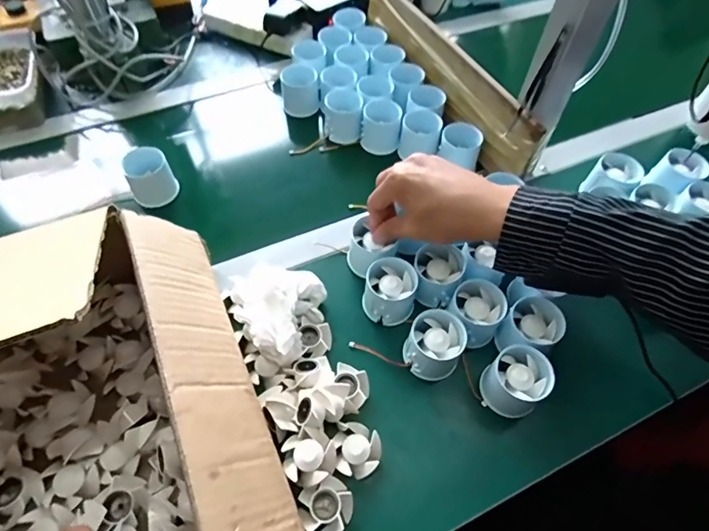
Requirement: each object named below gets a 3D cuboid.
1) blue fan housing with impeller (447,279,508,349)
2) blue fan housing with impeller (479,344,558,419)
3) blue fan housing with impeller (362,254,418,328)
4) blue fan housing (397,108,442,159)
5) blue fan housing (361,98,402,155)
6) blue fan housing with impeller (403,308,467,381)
[{"bbox_3d":[0.118,0.051,0.447,0.053,0.056,0.051,1,56,-1],"label":"blue fan housing with impeller"},{"bbox_3d":[0.147,0.110,0.413,0.050,0.059,0.050,1,56,-1],"label":"blue fan housing with impeller"},{"bbox_3d":[0.036,0.026,0.457,0.051,0.049,0.049,11,57,6],"label":"blue fan housing with impeller"},{"bbox_3d":[0.086,-0.172,0.587,0.051,0.042,0.051,11,57,6],"label":"blue fan housing"},{"bbox_3d":[0.036,-0.187,0.600,0.051,0.052,0.047,6,57,3],"label":"blue fan housing"},{"bbox_3d":[0.077,0.079,0.432,0.051,0.054,0.051,1,56,-1],"label":"blue fan housing with impeller"}]

